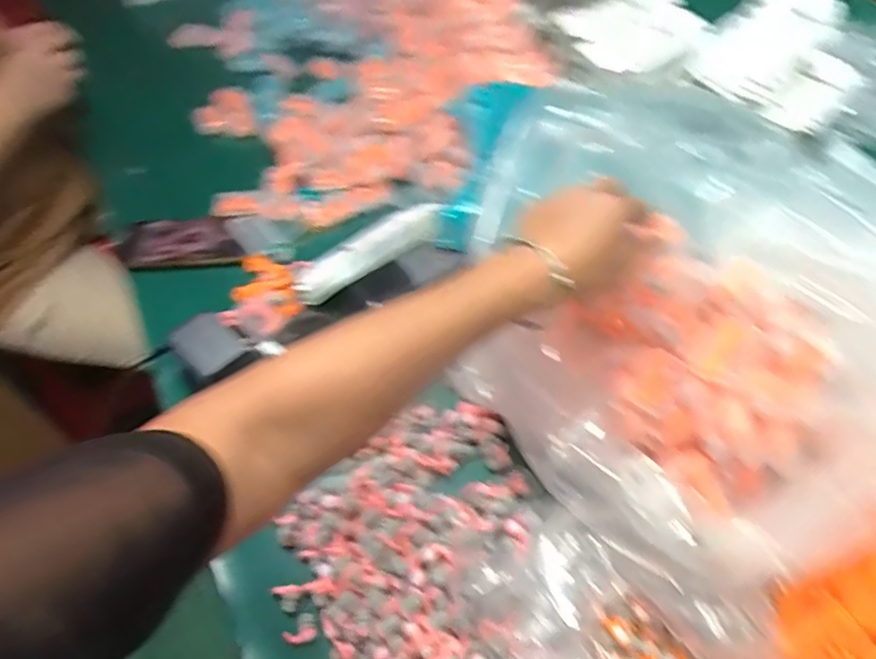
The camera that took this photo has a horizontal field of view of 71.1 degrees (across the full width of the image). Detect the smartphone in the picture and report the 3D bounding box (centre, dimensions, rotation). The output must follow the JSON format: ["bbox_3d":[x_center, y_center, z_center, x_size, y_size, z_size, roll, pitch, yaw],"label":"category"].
[{"bbox_3d":[-0.310,-0.103,0.735,0.164,0.015,0.068,-2,63,6],"label":"smartphone"}]

